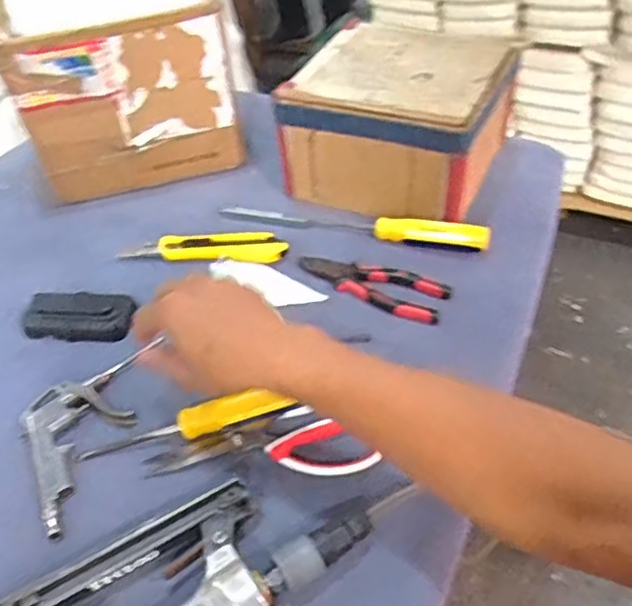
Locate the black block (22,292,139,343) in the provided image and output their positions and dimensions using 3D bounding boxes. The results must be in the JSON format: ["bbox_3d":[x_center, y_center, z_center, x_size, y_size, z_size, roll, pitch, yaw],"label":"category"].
[{"bbox_3d":[-0.228,0.015,0.608,0.112,0.019,0.057,5,44,9],"label":"black block"}]

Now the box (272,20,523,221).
[{"bbox_3d":[0.098,-0.212,0.727,0.210,0.127,0.217,19,48,25],"label":"box"}]

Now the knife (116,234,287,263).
[{"bbox_3d":[-0.121,-0.060,0.675,0.180,0.028,0.038,3,44,7],"label":"knife"}]

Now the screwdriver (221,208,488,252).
[{"bbox_3d":[0.031,-0.094,0.677,0.303,0.029,0.026,13,46,17],"label":"screwdriver"}]

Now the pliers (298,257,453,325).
[{"bbox_3d":[0.054,-0.018,0.629,0.151,0.025,0.049,19,48,22],"label":"pliers"}]

